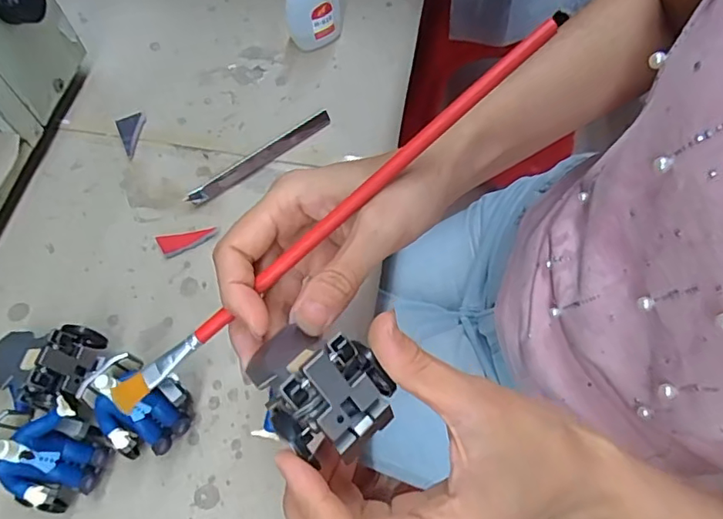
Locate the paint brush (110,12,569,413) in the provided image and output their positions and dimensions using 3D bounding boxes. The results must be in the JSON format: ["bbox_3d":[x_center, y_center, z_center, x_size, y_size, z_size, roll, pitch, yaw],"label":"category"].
[{"bbox_3d":[-0.014,-0.020,0.242,0.261,0.005,0.011,-41,72,3],"label":"paint brush"}]

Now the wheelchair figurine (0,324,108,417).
[{"bbox_3d":[-0.190,0.063,0.317,0.062,0.050,0.051,8,66,2],"label":"wheelchair figurine"}]

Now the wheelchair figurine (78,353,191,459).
[{"bbox_3d":[-0.121,0.082,0.303,0.046,0.063,0.049,-30,70,-14],"label":"wheelchair figurine"}]

